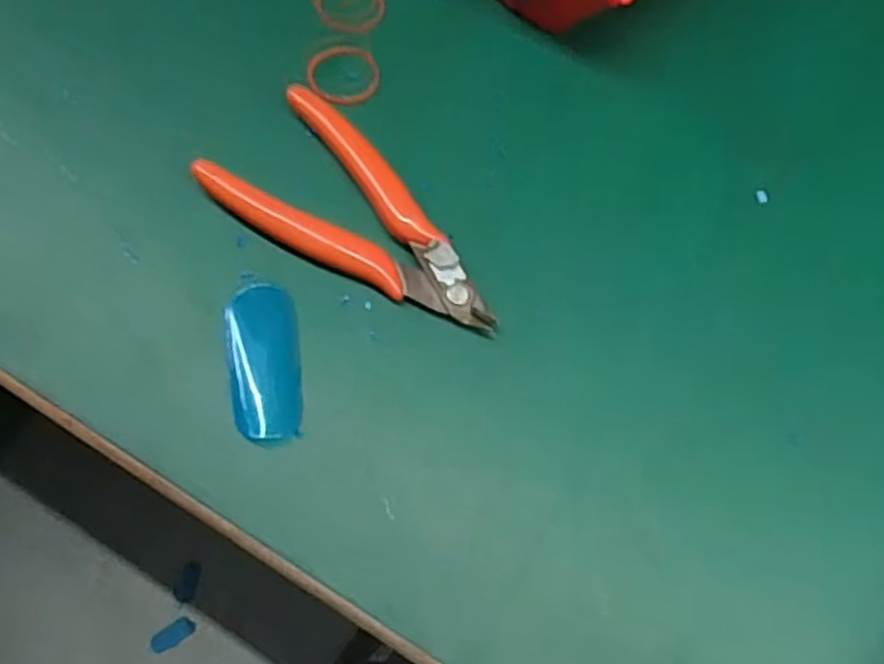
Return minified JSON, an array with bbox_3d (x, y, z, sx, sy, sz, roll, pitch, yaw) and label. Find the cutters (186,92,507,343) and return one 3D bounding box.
[{"bbox_3d":[-0.032,-0.039,0.279,0.119,0.012,0.056,43,73,14],"label":"cutters"}]

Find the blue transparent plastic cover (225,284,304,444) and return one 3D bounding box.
[{"bbox_3d":[-0.062,0.011,0.264,0.024,0.005,0.057,-10,69,-5],"label":"blue transparent plastic cover"}]

